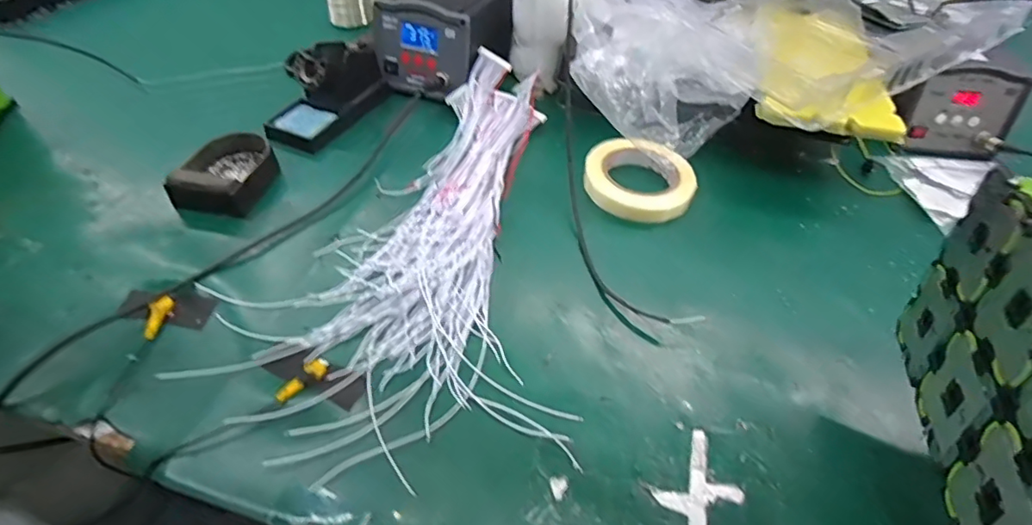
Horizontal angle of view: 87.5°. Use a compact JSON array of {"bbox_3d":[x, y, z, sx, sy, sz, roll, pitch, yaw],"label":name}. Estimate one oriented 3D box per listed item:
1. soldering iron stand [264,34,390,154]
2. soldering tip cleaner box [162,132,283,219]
[{"bbox_3d":[-0.222,-0.207,0.637,0.068,0.069,0.163,23,51,16],"label":"soldering iron stand"},{"bbox_3d":[-0.296,-0.096,0.557,0.083,0.030,0.101,8,48,3],"label":"soldering tip cleaner box"}]

